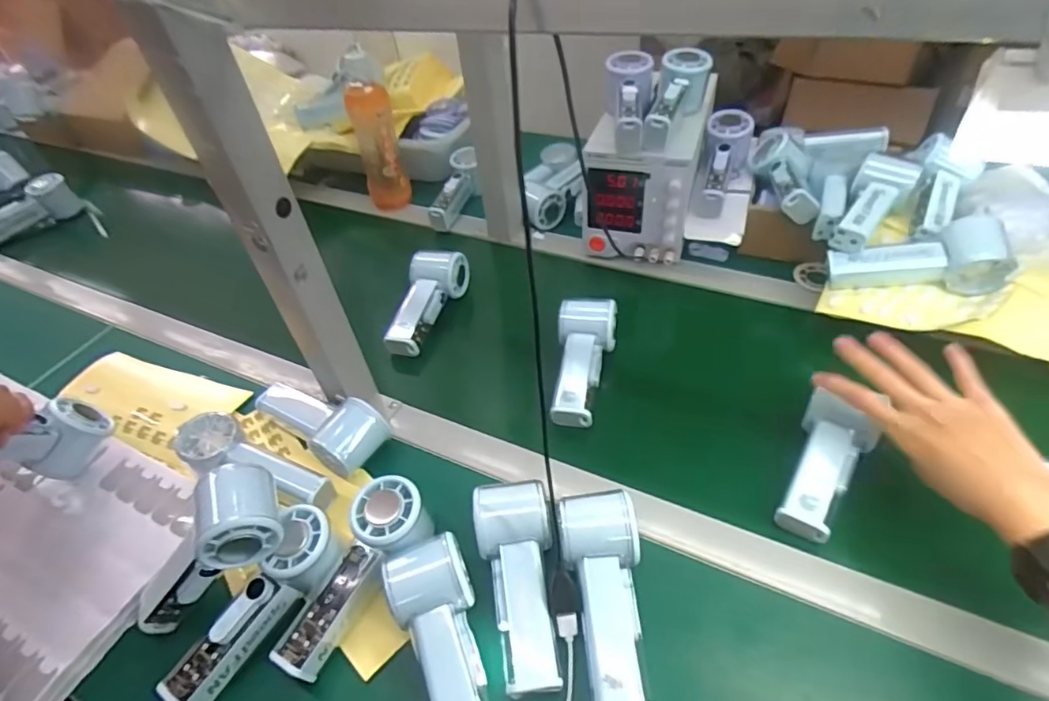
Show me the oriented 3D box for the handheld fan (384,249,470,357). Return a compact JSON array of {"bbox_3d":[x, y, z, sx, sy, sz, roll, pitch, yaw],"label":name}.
[{"bbox_3d":[-0.128,-0.061,0.677,0.059,0.055,0.156,12,48,19],"label":"handheld fan"}]

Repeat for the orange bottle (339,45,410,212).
[{"bbox_3d":[-0.222,-0.324,0.828,0.062,0.199,0.068,-13,45,-6],"label":"orange bottle"}]

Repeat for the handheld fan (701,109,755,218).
[{"bbox_3d":[0.249,-0.229,0.702,0.055,0.064,0.157,12,68,19],"label":"handheld fan"}]

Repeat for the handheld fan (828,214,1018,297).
[{"bbox_3d":[0.394,-0.091,0.564,0.153,0.046,0.075,-5,43,21],"label":"handheld fan"}]

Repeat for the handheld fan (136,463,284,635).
[{"bbox_3d":[-0.252,0.157,0.429,0.153,0.054,0.062,-46,44,16],"label":"handheld fan"}]

